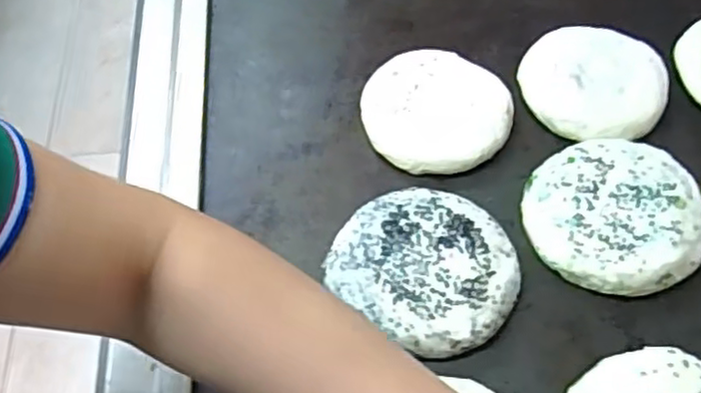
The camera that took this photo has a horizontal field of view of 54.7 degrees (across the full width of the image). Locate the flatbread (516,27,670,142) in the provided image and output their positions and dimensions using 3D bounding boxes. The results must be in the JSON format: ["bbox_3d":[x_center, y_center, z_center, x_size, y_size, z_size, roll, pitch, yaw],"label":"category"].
[{"bbox_3d":[0.191,-0.089,0.534,0.110,0.022,0.106,-1,58,1],"label":"flatbread"}]

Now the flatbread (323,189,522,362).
[{"bbox_3d":[0.051,0.048,0.457,0.117,0.026,0.109,-1,58,1],"label":"flatbread"}]

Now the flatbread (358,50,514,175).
[{"bbox_3d":[0.067,-0.064,0.526,0.108,0.027,0.107,-1,58,1],"label":"flatbread"}]

